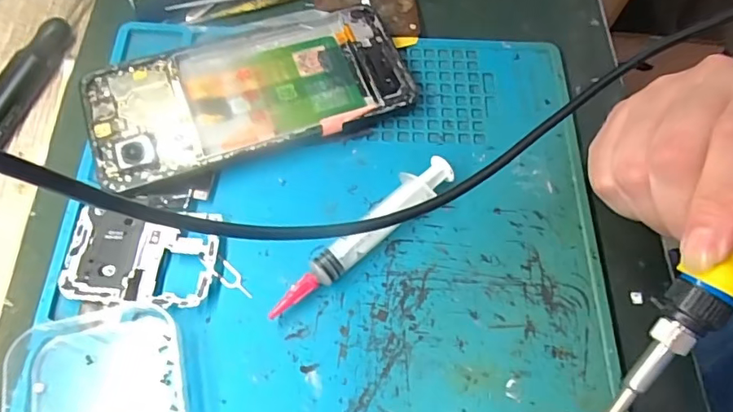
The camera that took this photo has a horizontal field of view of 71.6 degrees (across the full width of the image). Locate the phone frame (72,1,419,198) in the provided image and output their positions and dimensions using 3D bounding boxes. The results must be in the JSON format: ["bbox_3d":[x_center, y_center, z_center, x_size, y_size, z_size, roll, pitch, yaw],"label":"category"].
[{"bbox_3d":[-0.060,-0.058,0.263,0.155,0.014,0.077,-20,67,-12],"label":"phone frame"}]

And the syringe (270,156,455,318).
[{"bbox_3d":[-0.001,0.013,0.233,0.105,0.015,0.016,-37,72,-18],"label":"syringe"}]

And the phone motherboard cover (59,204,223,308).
[{"bbox_3d":[-0.100,0.022,0.227,0.065,0.008,0.043,4,64,-1],"label":"phone motherboard cover"}]

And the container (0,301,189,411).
[{"bbox_3d":[-0.107,0.073,0.198,0.067,0.019,0.065,-13,66,-9],"label":"container"}]

